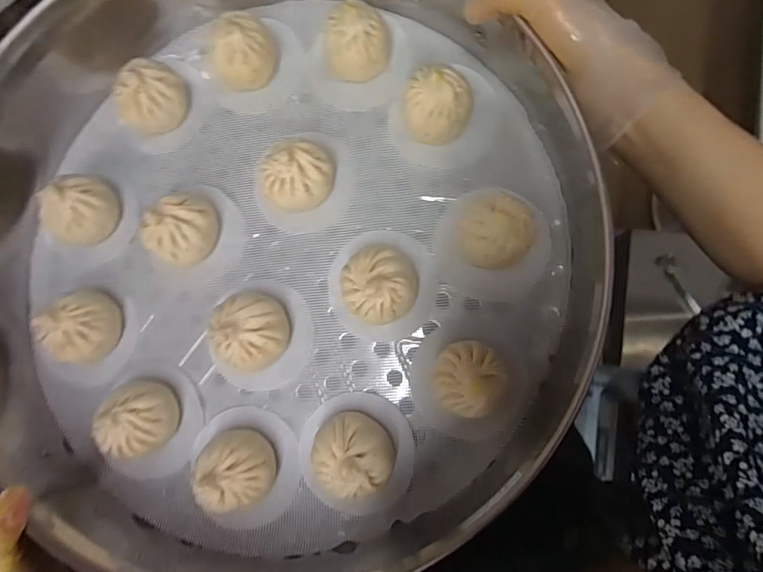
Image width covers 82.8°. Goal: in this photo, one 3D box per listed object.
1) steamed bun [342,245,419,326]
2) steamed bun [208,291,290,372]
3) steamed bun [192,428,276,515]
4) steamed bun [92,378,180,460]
[{"bbox_3d":[0.000,-0.002,0.347,0.063,0.050,0.063,0,91,-2],"label":"steamed bun"},{"bbox_3d":[-0.109,0.038,0.364,0.055,0.051,0.063,-12,91,-2],"label":"steamed bun"},{"bbox_3d":[-0.117,0.147,0.349,0.055,0.049,0.054,0,91,-2],"label":"steamed bun"},{"bbox_3d":[-0.202,0.110,0.360,0.053,0.041,0.057,0,91,-2],"label":"steamed bun"}]

